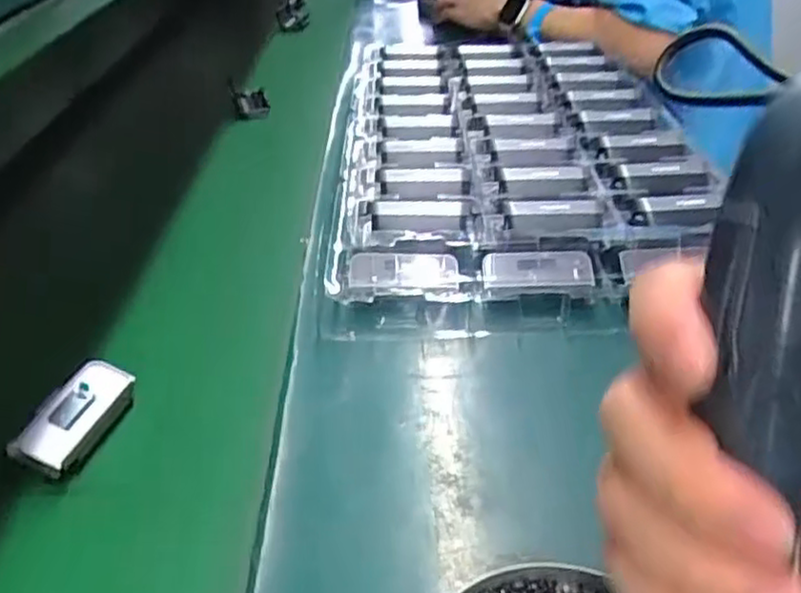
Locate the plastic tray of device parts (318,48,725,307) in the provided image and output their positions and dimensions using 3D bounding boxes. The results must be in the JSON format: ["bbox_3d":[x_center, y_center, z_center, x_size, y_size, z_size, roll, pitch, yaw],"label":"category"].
[{"bbox_3d":[0.092,-0.151,0.674,0.291,0.050,0.488,1,34,0],"label":"plastic tray of device parts"}]

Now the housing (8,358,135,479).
[{"bbox_3d":[-0.184,0.071,0.416,0.037,0.021,0.075,30,40,-3],"label":"housing"}]

